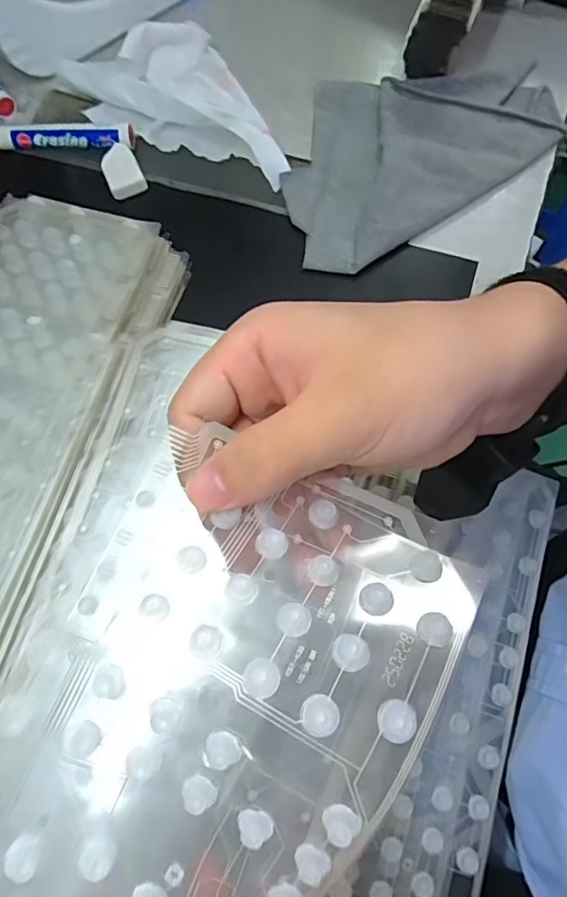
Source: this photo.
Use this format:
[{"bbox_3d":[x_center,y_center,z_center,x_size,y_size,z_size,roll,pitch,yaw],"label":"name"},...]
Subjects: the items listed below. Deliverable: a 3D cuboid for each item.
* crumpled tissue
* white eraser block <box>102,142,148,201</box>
[{"bbox_3d":[-0.065,-0.261,0.380,0.180,0.036,0.095,27,75,10],"label":"crumpled tissue"},{"bbox_3d":[-0.114,-0.196,0.371,0.025,0.017,0.037,-22,73,-5],"label":"white eraser block"}]

